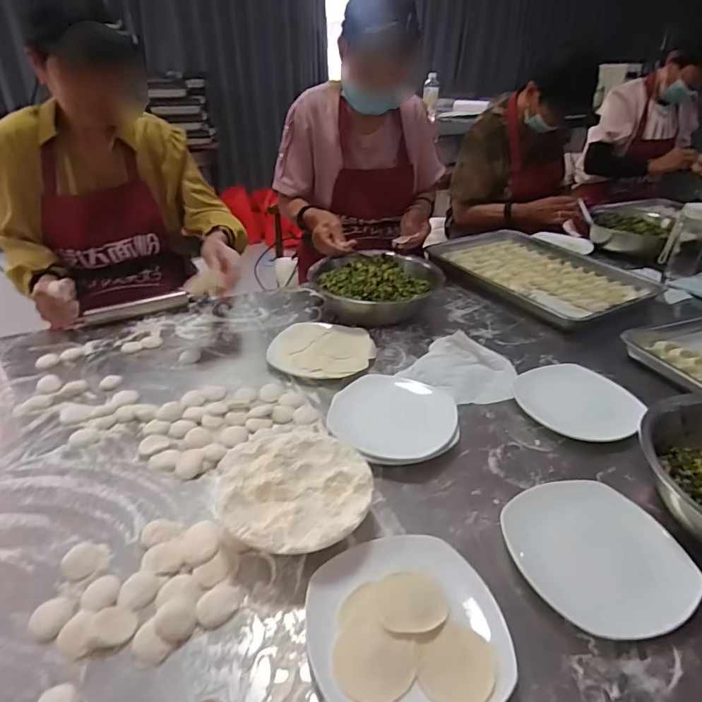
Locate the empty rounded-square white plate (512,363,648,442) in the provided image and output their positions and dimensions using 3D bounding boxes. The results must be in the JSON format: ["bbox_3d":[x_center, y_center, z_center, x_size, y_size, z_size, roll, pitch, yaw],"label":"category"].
[{"bbox_3d":[0.356,0.076,0.739,0.181,0.033,0.154,27,41,35],"label":"empty rounded-square white plate"}]

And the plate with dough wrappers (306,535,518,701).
[{"bbox_3d":[0.050,0.265,0.445,0.171,0.025,0.174,0,33,0],"label":"plate with dough wrappers"}]

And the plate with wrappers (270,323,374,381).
[{"bbox_3d":[-0.053,-0.005,0.861,0.186,0.028,0.149,8,34,11],"label":"plate with wrappers"}]

